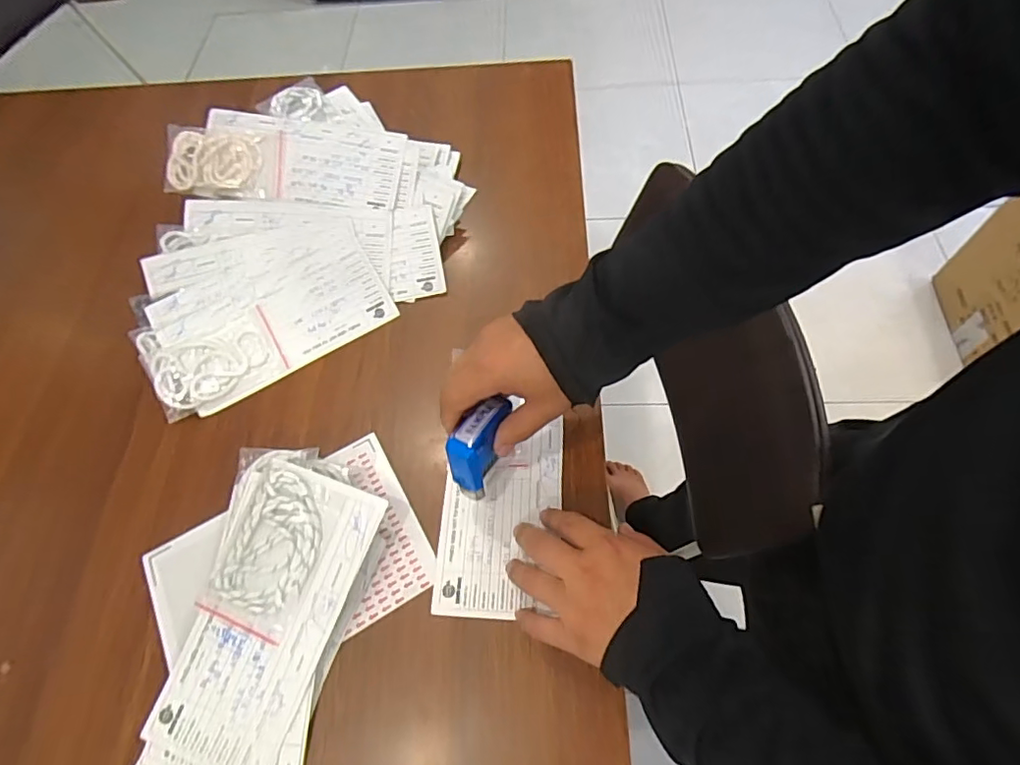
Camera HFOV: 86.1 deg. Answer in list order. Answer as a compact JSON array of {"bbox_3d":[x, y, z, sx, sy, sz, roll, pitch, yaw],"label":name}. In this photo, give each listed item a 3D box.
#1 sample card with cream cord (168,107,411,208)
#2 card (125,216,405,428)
[{"bbox_3d":[-0.229,-0.226,0.557,0.230,0.013,0.088,7,86,-4],"label":"sample card with cream cord"},{"bbox_3d":[-0.237,-0.064,0.527,0.226,0.012,0.117,-29,87,-12],"label":"card"}]

